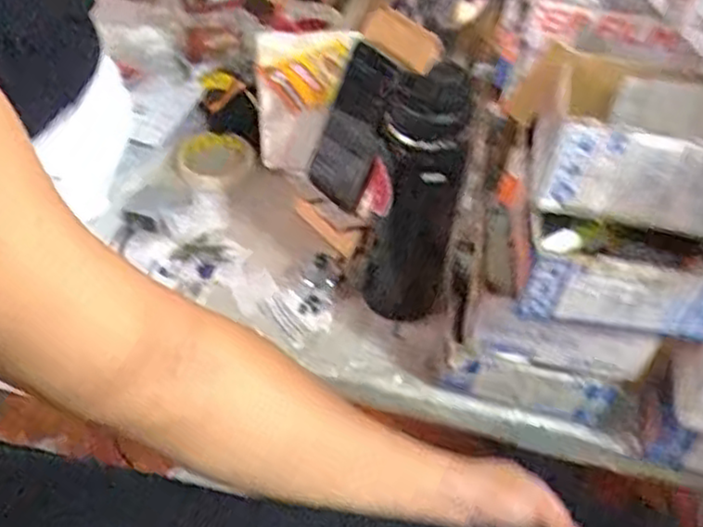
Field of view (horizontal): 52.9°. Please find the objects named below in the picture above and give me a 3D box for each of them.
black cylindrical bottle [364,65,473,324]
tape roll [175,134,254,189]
[{"bbox_3d":[0.060,-0.041,0.691,0.078,0.272,0.072,3,47,-3],"label":"black cylindrical bottle"},{"bbox_3d":[-0.178,-0.131,0.894,0.089,0.021,0.096,3,47,-3],"label":"tape roll"}]

